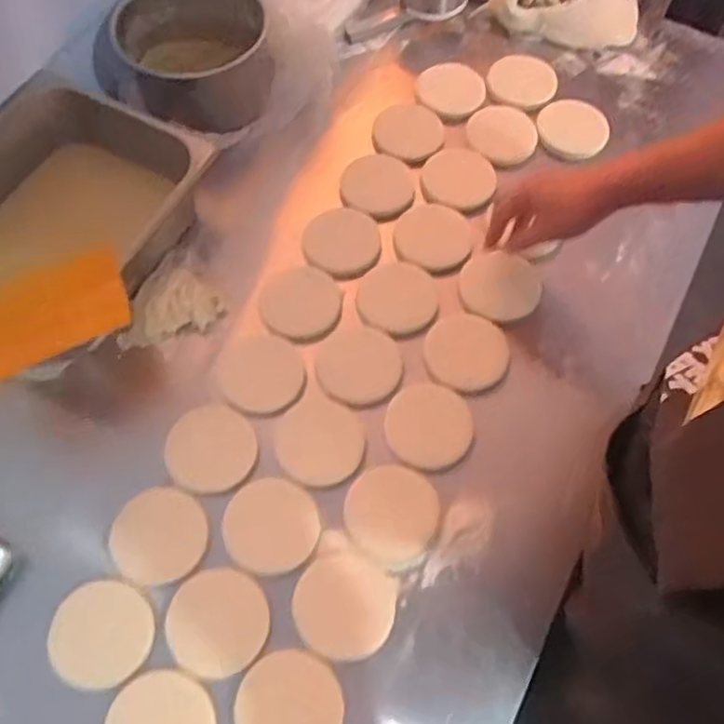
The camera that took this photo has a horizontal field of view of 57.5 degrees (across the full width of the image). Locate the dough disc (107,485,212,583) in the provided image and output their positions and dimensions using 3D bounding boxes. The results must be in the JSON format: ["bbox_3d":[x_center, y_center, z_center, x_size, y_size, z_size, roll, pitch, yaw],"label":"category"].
[{"bbox_3d":[-0.202,0.171,0.660,0.092,0.012,0.090,1,66,-1],"label":"dough disc"}]

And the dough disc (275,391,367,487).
[{"bbox_3d":[-0.047,0.086,0.721,0.097,0.004,0.094,1,66,-1],"label":"dough disc"}]

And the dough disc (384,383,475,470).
[{"bbox_3d":[0.075,0.069,0.725,0.094,0.014,0.088,1,66,-1],"label":"dough disc"}]

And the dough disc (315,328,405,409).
[{"bbox_3d":[-0.004,0.004,0.756,0.095,0.005,0.096,1,66,-1],"label":"dough disc"}]

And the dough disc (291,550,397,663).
[{"bbox_3d":[-0.019,0.237,0.644,0.096,0.012,0.096,1,66,-1],"label":"dough disc"}]

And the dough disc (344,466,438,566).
[{"bbox_3d":[0.030,0.157,0.691,0.095,0.005,0.099,1,66,-1],"label":"dough disc"}]

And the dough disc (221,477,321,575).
[{"bbox_3d":[-0.092,0.165,0.673,0.093,0.014,0.093,1,66,-1],"label":"dough disc"}]

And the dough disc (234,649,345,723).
[{"bbox_3d":[-0.065,0.314,0.597,0.092,0.018,0.095,1,66,-1],"label":"dough disc"}]

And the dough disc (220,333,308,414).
[{"bbox_3d":[-0.113,0.011,0.742,0.091,0.007,0.091,4,70,-12],"label":"dough disc"}]

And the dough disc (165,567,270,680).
[{"bbox_3d":[-0.136,0.245,0.626,0.091,0.018,0.094,1,66,-1],"label":"dough disc"}]

